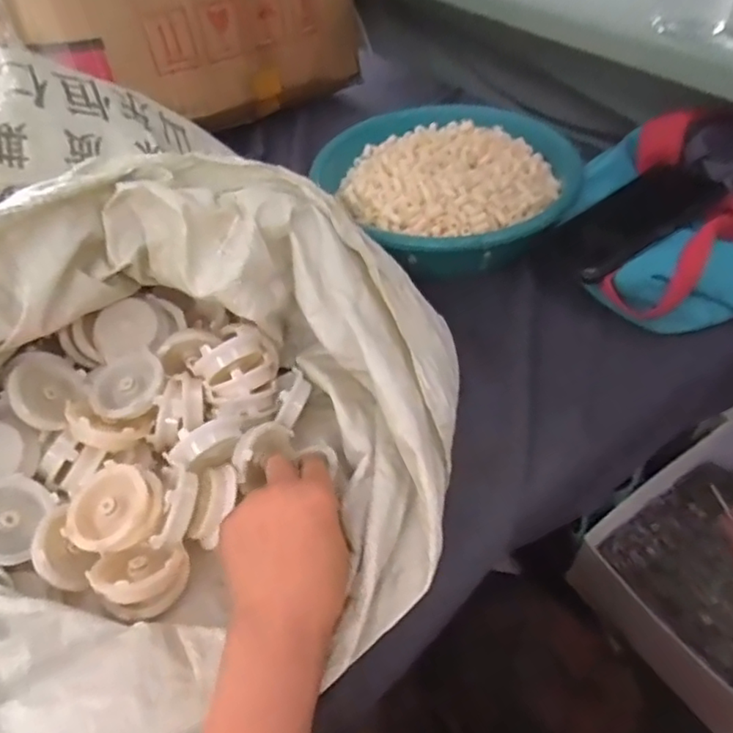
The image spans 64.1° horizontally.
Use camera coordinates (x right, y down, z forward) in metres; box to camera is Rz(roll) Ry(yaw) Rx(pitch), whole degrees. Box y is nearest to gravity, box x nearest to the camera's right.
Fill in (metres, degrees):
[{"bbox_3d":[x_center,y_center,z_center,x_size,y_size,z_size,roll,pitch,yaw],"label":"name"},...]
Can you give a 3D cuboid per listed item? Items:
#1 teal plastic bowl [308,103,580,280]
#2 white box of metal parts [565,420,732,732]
[{"bbox_3d":[0.092,-0.185,0.598,0.232,0.060,0.238,-2,47,3],"label":"teal plastic bowl"},{"bbox_3d":[0.456,0.244,0.709,0.347,0.112,0.304,-27,50,-19],"label":"white box of metal parts"}]

